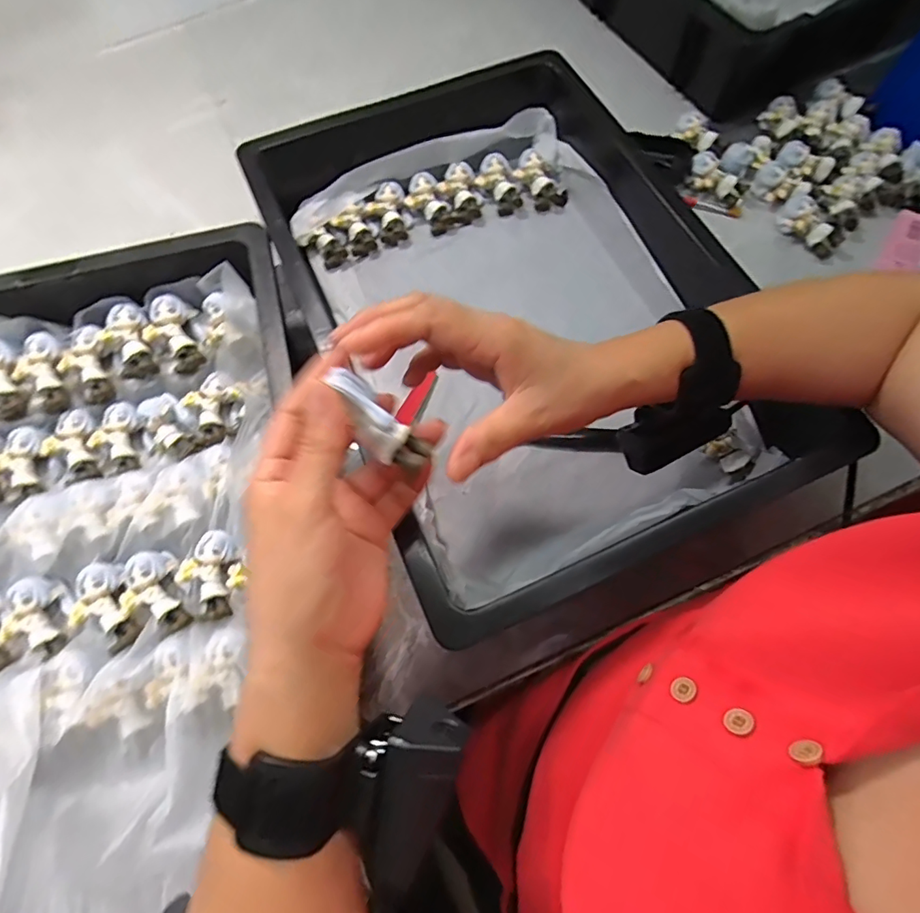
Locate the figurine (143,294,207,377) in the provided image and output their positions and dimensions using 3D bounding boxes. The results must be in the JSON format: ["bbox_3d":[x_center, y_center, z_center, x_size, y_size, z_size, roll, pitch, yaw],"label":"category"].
[{"bbox_3d":[-0.236,-0.099,0.421,0.037,0.022,0.062,-15,95,-8],"label":"figurine"}]

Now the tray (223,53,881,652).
[{"bbox_3d":[0.032,-0.138,0.434,0.311,0.102,0.493,-24,71,-8],"label":"tray"}]

